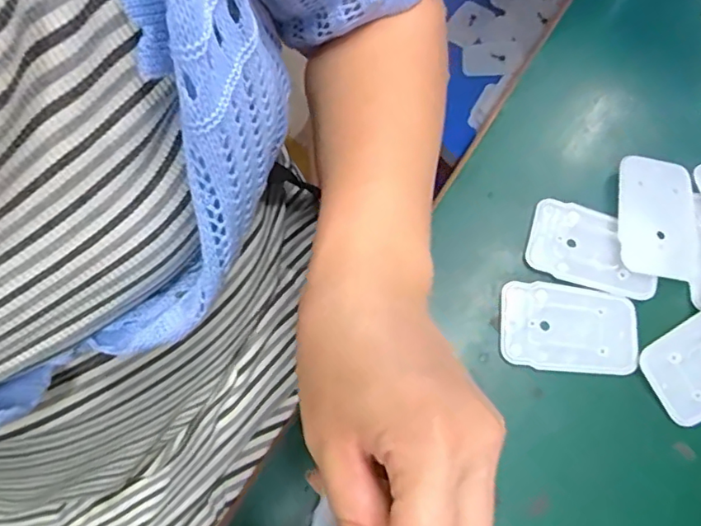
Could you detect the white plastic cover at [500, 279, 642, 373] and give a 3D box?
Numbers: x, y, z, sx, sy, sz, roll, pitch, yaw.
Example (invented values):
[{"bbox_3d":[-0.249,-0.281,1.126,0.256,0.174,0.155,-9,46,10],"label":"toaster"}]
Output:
[{"bbox_3d":[0.113,0.033,0.289,0.068,0.004,0.044,7,71,3],"label":"white plastic cover"}]

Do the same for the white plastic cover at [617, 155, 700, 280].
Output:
[{"bbox_3d":[0.168,-0.026,0.305,0.043,0.009,0.066,5,71,2],"label":"white plastic cover"}]

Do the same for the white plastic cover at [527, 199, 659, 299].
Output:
[{"bbox_3d":[0.132,-0.008,0.302,0.066,0.004,0.044,17,71,7],"label":"white plastic cover"}]

